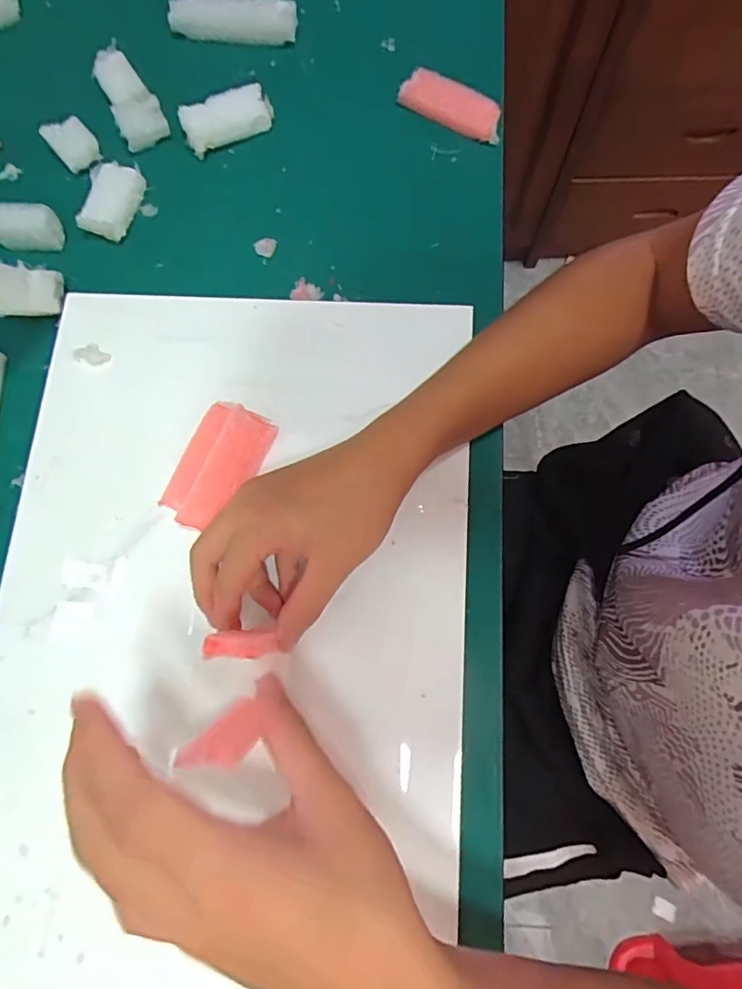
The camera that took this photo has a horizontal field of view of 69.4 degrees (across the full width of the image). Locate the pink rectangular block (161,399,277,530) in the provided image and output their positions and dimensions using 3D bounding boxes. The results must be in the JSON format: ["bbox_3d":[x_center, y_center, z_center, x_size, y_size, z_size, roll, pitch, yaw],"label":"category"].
[{"bbox_3d":[-0.101,-0.019,0.348,0.049,0.026,0.082,24,78,8],"label":"pink rectangular block"}]

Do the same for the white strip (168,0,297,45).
[{"bbox_3d":[-0.116,-0.400,0.447,0.107,0.026,0.018,8,76,4],"label":"white strip"}]

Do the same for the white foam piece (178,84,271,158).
[{"bbox_3d":[-0.114,-0.301,0.425,0.072,0.024,0.027,-23,76,-4],"label":"white foam piece"}]

